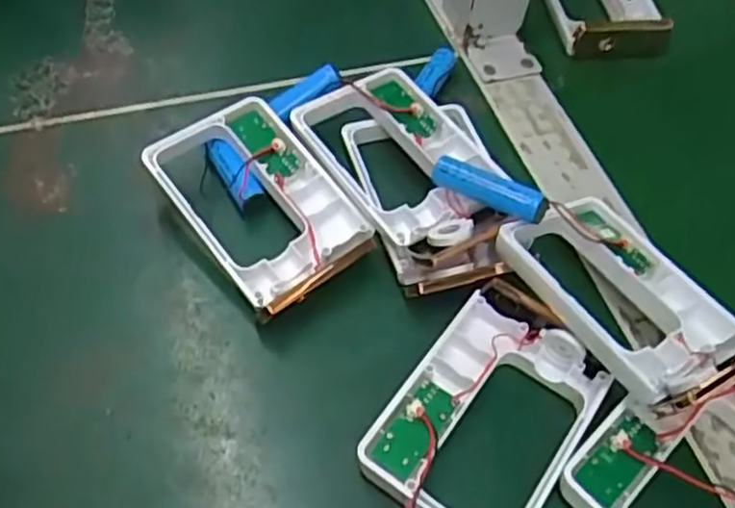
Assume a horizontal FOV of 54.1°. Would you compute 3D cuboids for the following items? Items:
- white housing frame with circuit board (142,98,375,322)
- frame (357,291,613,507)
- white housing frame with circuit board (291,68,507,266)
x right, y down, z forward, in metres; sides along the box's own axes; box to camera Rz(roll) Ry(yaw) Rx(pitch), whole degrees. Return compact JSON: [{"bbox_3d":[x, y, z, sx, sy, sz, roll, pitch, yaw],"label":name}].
[{"bbox_3d":[-0.048,-0.024,0.333,0.068,0.029,0.102,-33,62,-25],"label":"white housing frame with circuit board"},{"bbox_3d":[0.047,0.065,0.286,0.067,0.012,0.094,31,57,18],"label":"frame"},{"bbox_3d":[0.019,-0.043,0.343,0.066,0.026,0.113,-28,60,-23],"label":"white housing frame with circuit board"}]

